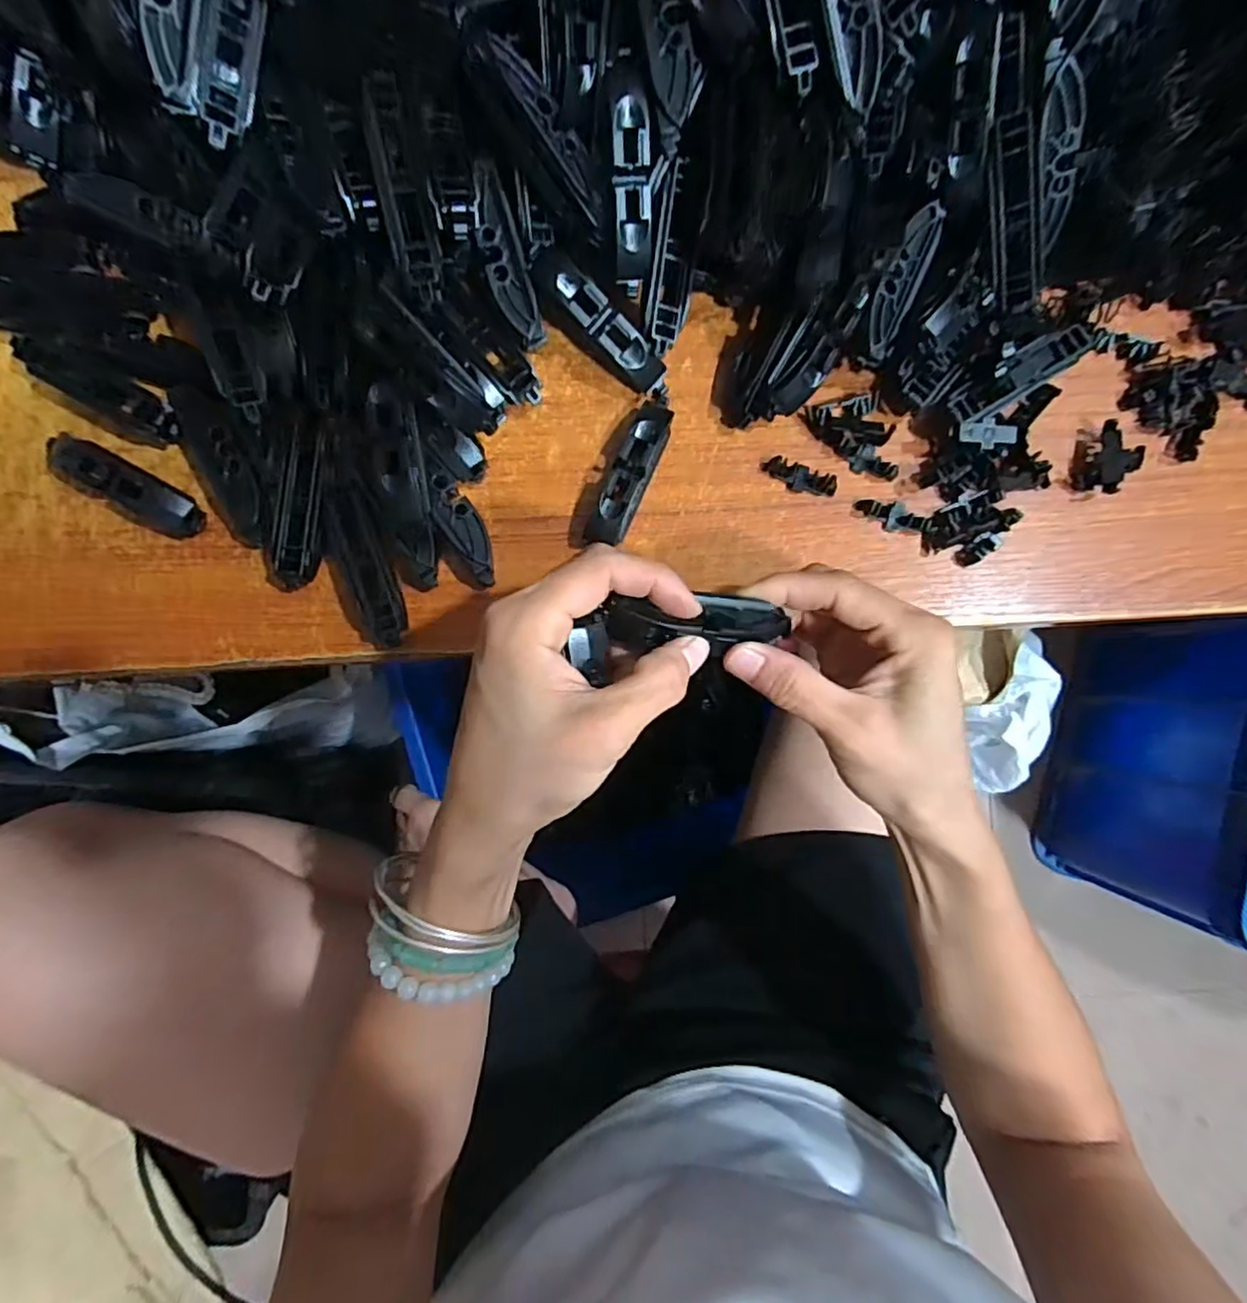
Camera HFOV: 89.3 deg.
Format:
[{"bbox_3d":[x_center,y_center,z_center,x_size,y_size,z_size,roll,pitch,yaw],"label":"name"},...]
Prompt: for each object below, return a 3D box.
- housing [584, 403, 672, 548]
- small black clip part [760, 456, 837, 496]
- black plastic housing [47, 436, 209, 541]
[{"bbox_3d":[0.004,-0.083,0.297,0.018,0.022,0.072,23,87,0],"label":"housing"},{"bbox_3d":[0.085,-0.084,0.304,0.036,0.008,0.013,17,87,0],"label":"small black clip part"},{"bbox_3d":[-0.235,-0.076,0.295,0.075,0.017,0.023,28,87,1],"label":"black plastic housing"}]

